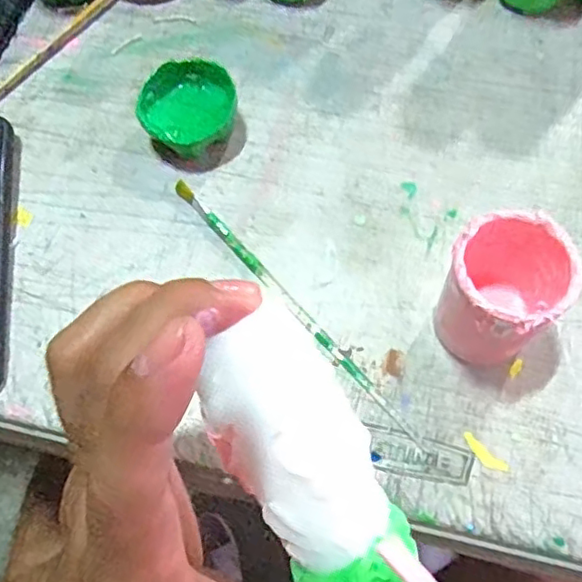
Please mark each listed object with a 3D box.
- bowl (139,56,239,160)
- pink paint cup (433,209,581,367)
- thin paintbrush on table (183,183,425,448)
[{"bbox_3d":[-0.057,-0.102,0.349,0.053,0.027,0.054,0,64,0],"label":"bowl"},{"bbox_3d":[0.090,0.004,0.274,0.052,0.065,0.049,0,64,0],"label":"pink paint cup"},{"bbox_3d":[-0.001,0.006,0.308,0.006,0.006,0.185,-38,70,-17],"label":"thin paintbrush on table"}]

